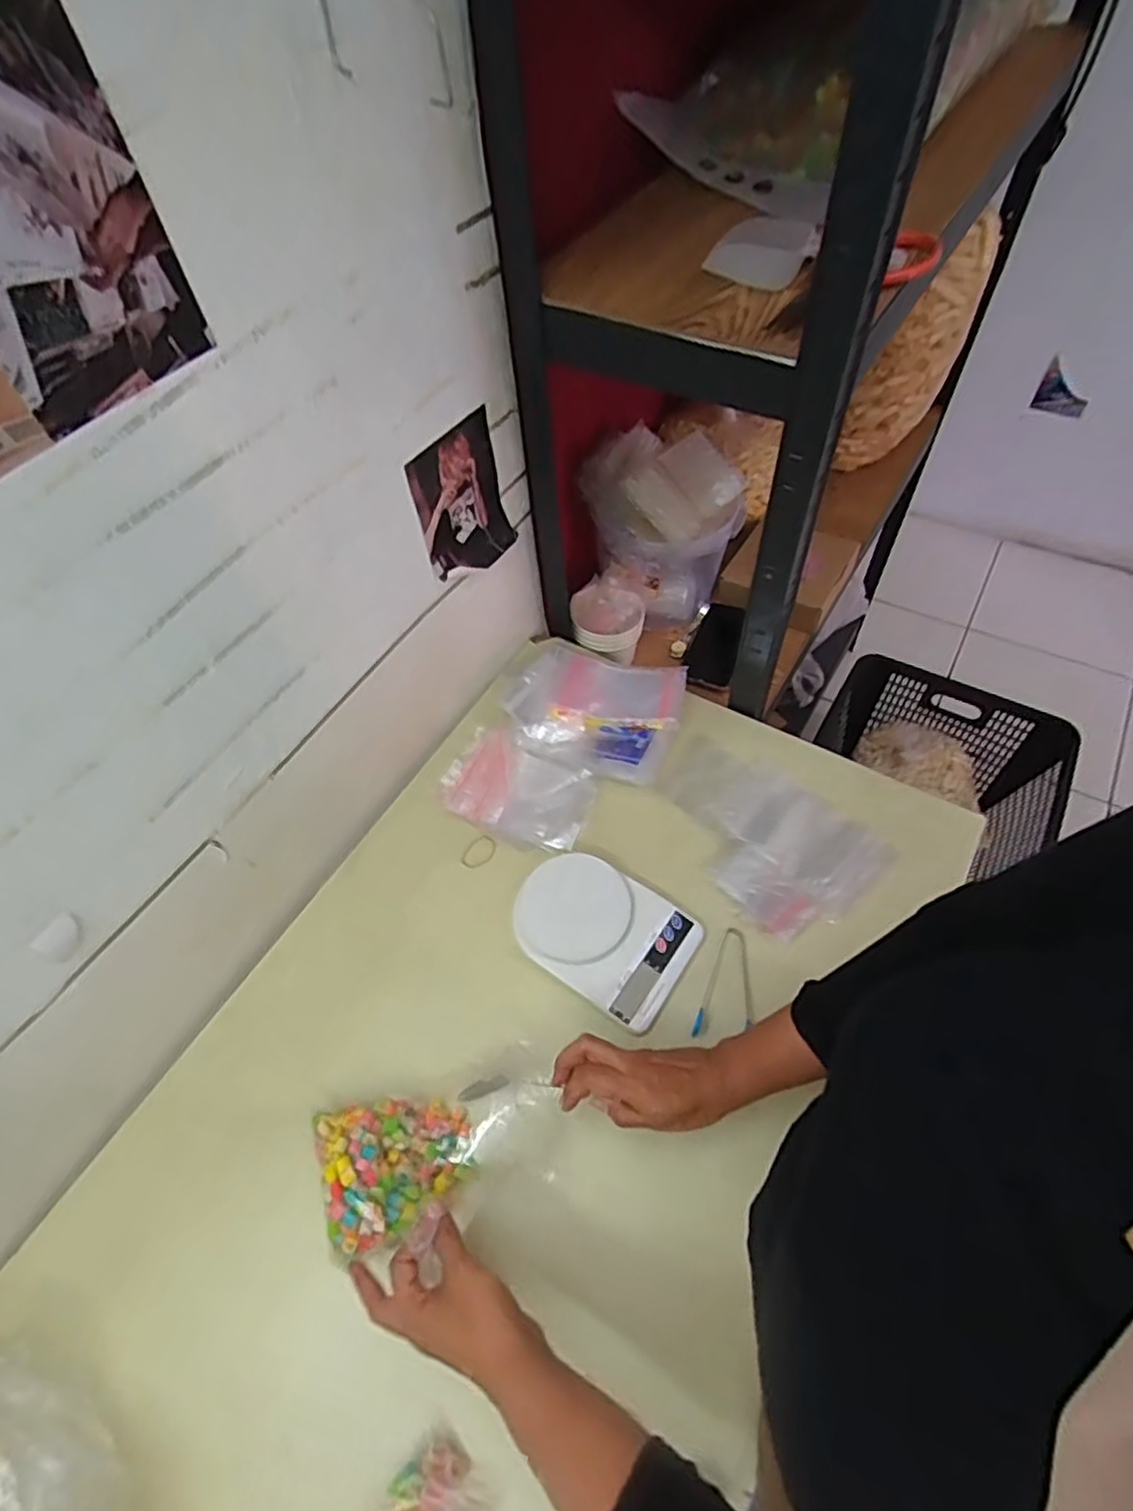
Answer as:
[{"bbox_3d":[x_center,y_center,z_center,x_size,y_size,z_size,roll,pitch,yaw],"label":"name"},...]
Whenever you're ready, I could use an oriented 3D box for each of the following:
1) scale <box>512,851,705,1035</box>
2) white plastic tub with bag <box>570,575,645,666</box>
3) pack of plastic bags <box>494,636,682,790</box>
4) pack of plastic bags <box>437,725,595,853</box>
[{"bbox_3d":[0.036,0.177,0.707,0.175,0.029,0.128,29,63,21],"label":"scale"},{"bbox_3d":[0.056,-0.193,0.994,0.112,0.060,0.097,16,88,-10],"label":"white plastic tub with bag"},{"bbox_3d":[0.035,-0.062,0.857,0.205,0.037,0.174,14,59,13],"label":"pack of plastic bags"},{"bbox_3d":[-0.057,0.040,0.797,0.169,0.014,0.114,27,68,11],"label":"pack of plastic bags"}]

